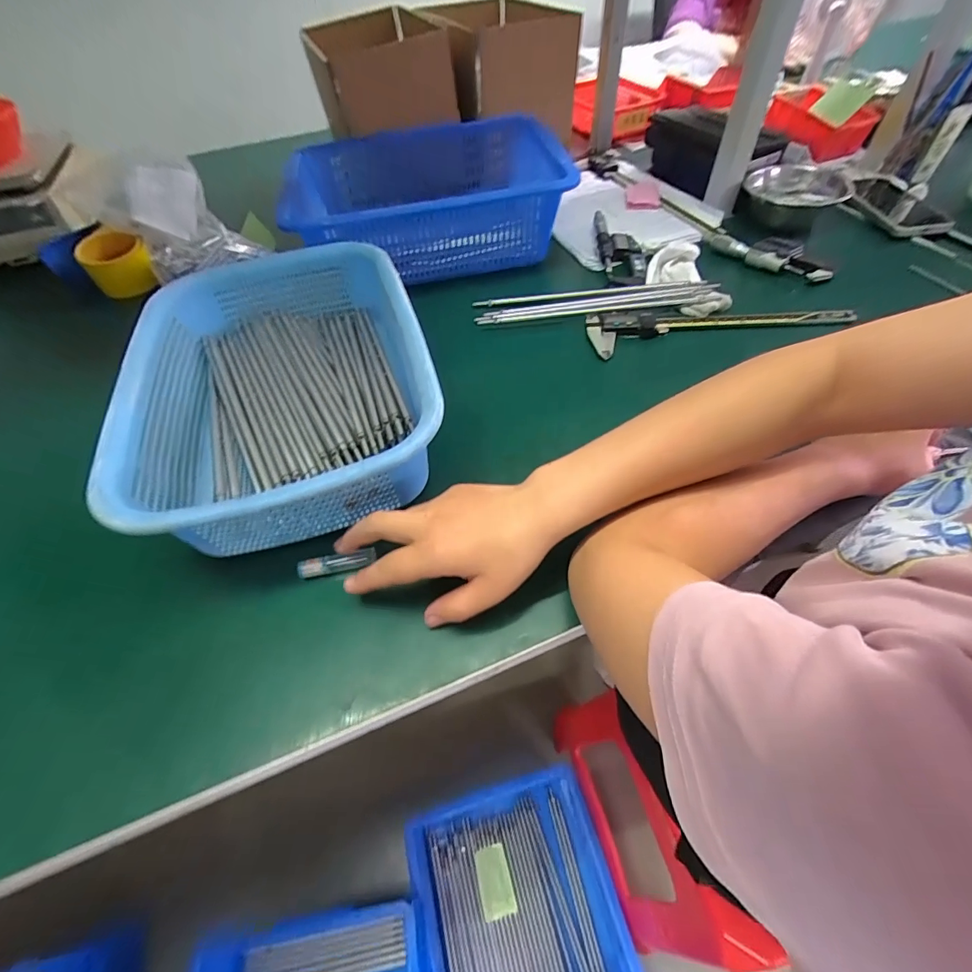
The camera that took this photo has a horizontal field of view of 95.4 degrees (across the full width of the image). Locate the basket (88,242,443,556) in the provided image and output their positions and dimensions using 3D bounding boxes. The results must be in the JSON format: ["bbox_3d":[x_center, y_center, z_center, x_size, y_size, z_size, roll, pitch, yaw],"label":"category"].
[{"bbox_3d":[-0.183,-0.099,0.410,0.245,0.081,0.346,-16,53,-9],"label":"basket"}]

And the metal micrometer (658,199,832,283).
[{"bbox_3d":[0.321,-0.331,0.583,0.051,0.023,0.268,-28,56,-18],"label":"metal micrometer"}]

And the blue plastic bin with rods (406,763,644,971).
[{"bbox_3d":[0.069,0.738,0.718,0.309,0.136,0.411,-15,53,-9],"label":"blue plastic bin with rods"}]

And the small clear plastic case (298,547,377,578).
[{"bbox_3d":[-0.115,0.059,0.342,0.057,0.011,0.012,-10,52,-16],"label":"small clear plastic case"}]

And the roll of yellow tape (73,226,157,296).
[{"bbox_3d":[-0.493,-0.298,0.597,0.079,0.060,0.095,-37,59,-23],"label":"roll of yellow tape"}]

